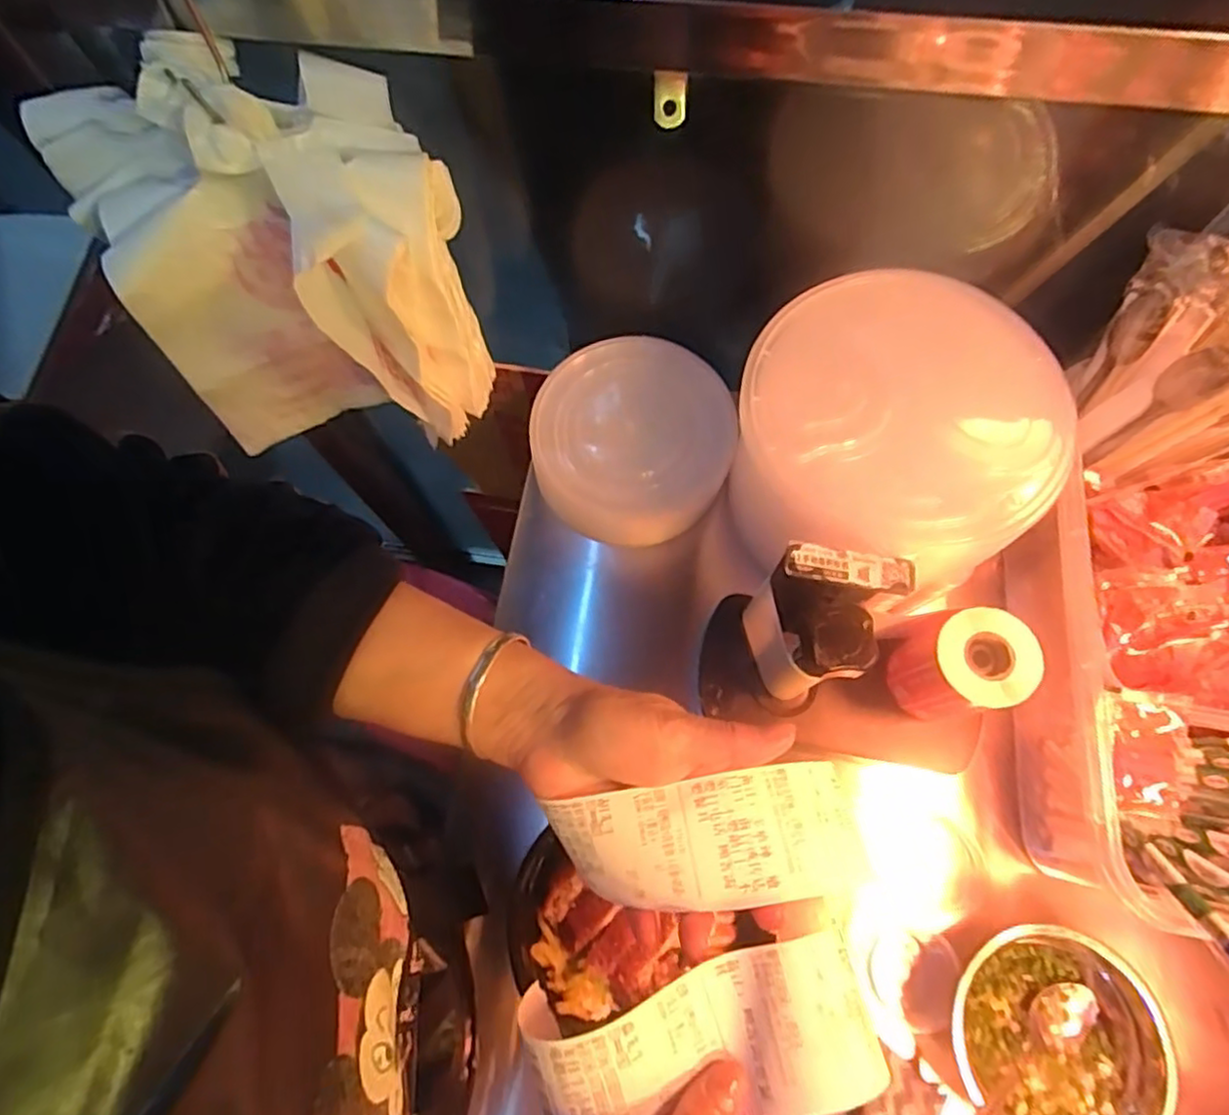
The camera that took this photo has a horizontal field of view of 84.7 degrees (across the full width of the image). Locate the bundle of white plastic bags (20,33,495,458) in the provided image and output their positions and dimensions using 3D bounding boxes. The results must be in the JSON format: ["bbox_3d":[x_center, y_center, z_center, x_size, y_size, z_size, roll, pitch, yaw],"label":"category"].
[{"bbox_3d":[-0.232,-0.198,0.476,0.247,0.230,0.137,-1,71,1],"label":"bundle of white plastic bags"}]

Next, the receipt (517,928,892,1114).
[{"bbox_3d":[0.033,0.185,0.256,0.127,0.020,0.052,-12,71,-1],"label":"receipt"}]

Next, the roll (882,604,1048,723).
[{"bbox_3d":[0.233,0.079,0.464,0.064,0.102,0.064,-1,71,2],"label":"roll"}]

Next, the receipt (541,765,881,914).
[{"bbox_3d":[0.042,0.125,0.302,0.133,0.026,0.053,-5,71,0],"label":"receipt"}]

